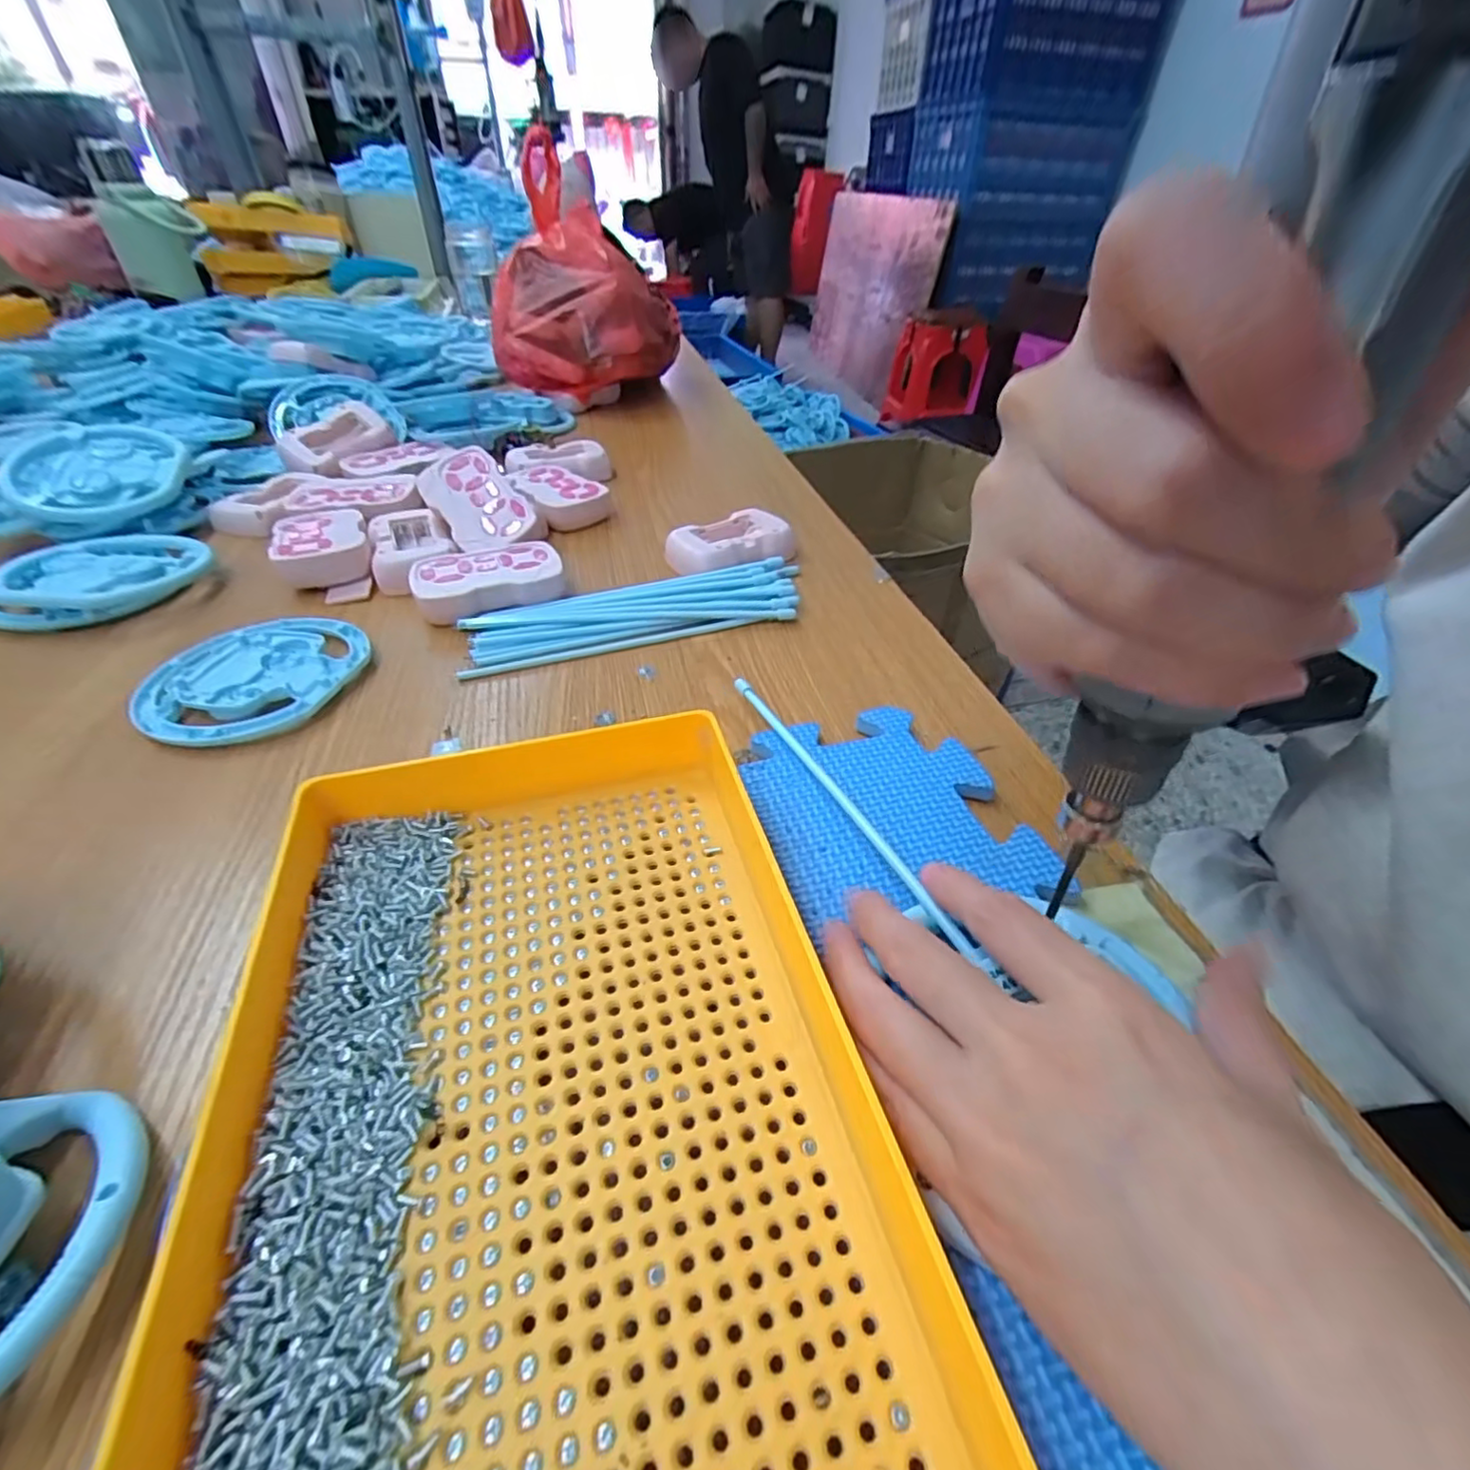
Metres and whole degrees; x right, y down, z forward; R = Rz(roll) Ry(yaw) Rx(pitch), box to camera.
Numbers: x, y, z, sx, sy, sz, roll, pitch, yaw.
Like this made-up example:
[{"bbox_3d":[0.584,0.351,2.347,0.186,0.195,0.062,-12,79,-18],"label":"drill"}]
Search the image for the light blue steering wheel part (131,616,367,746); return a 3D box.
[{"bbox_3d":[-0.246,-0.030,0.331,0.102,0.011,0.093,-22,46,-25],"label":"light blue steering wheel part"}]

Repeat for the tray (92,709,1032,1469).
[{"bbox_3d":[-0.044,0.097,0.165,0.165,0.048,0.242,-10,42,-13],"label":"tray"}]

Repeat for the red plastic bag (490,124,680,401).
[{"bbox_3d":[-0.165,-0.480,0.712,0.199,0.197,0.141,-3,41,-5],"label":"red plastic bag"}]

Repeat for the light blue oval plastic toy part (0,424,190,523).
[{"bbox_3d":[-0.444,-0.186,0.447,0.099,0.018,0.109,-36,68,-27],"label":"light blue oval plastic toy part"}]

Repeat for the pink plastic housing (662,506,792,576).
[{"bbox_3d":[-0.003,-0.133,0.447,0.081,0.021,0.053,-24,47,-27],"label":"pink plastic housing"}]

